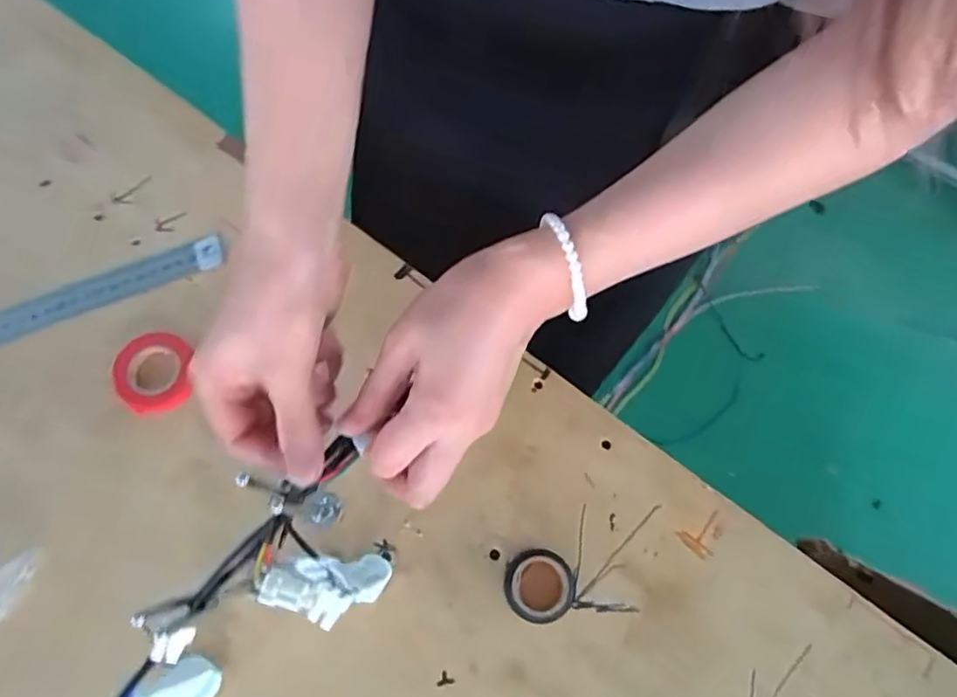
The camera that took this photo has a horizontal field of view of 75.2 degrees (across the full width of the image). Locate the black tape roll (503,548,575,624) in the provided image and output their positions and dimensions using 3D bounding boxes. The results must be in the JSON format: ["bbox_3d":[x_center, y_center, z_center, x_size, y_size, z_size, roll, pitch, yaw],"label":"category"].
[{"bbox_3d":[0.040,0.157,0.413,0.045,0.022,0.044,0,73,-1],"label":"black tape roll"}]

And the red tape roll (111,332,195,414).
[{"bbox_3d":[-0.238,0.017,0.453,0.053,0.020,0.060,-9,74,-4],"label":"red tape roll"}]

